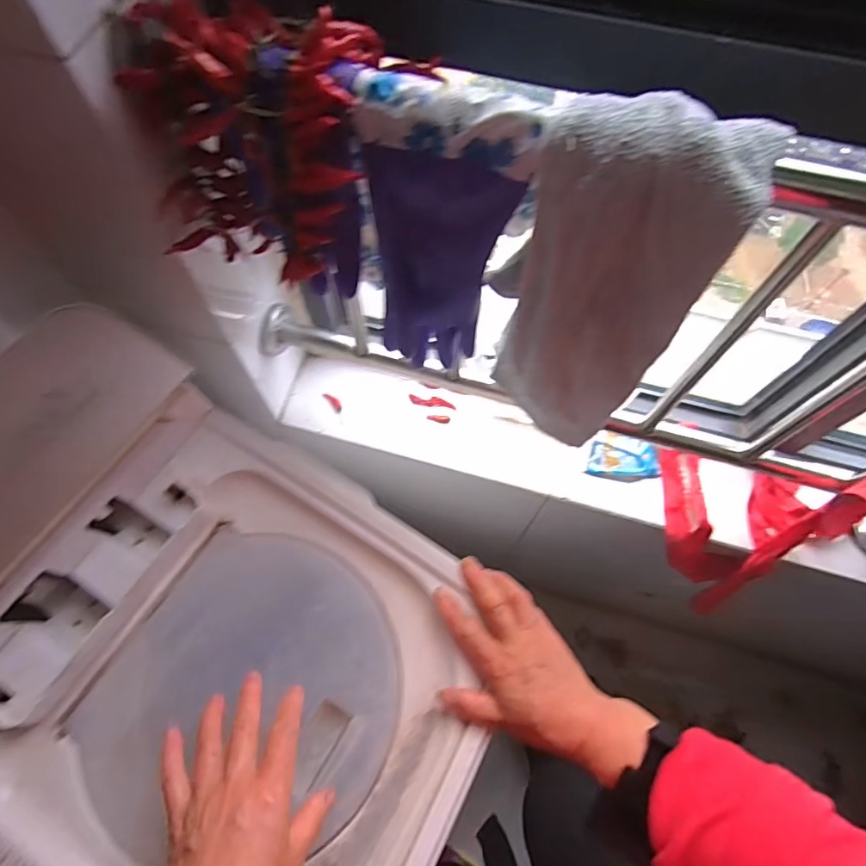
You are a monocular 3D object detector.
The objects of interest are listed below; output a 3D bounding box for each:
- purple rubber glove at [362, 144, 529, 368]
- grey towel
[{"bbox_3d":[0.004,-0.136,0.464,0.107,0.239,0.019,9,65,3],"label":"purple rubber glove"},{"bbox_3d":[0.131,-0.110,0.435,0.141,0.286,0.083,16,66,7],"label":"grey towel"}]

